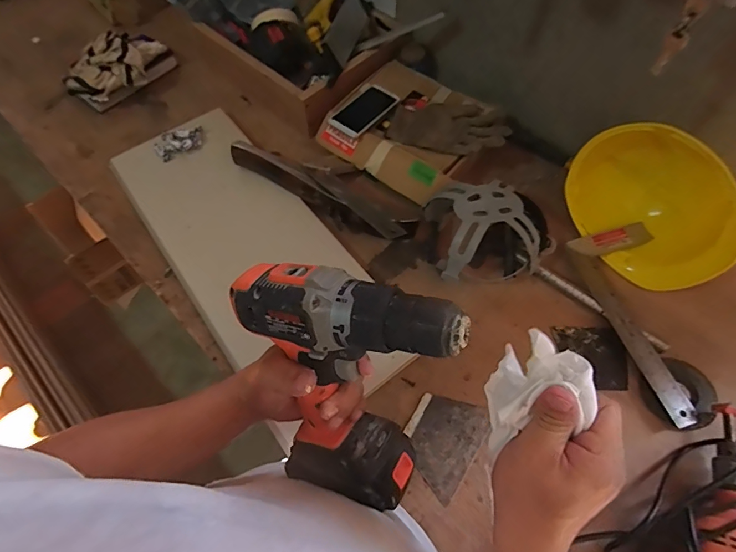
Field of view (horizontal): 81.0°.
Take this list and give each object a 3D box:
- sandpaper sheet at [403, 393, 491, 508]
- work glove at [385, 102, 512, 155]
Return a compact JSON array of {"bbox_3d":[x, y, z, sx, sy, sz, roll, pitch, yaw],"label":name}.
[{"bbox_3d":[0.102,0.225,0.593,0.098,0.006,0.126,30,67,17],"label":"sandpaper sheet"},{"bbox_3d":[0.150,-0.277,0.776,0.203,0.035,0.131,23,65,14],"label":"work glove"}]

